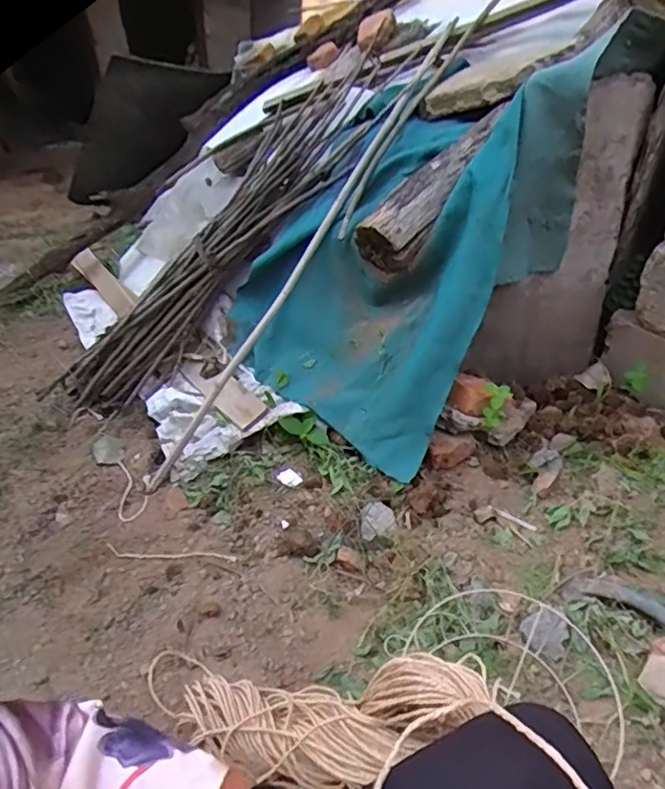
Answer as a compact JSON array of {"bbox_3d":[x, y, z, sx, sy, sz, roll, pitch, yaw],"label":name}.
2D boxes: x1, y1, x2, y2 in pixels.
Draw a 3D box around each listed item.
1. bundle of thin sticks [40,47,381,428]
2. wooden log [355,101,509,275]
[{"bbox_3d":[-0.309,-0.392,1.494,1.128,0.132,0.212,-49,45,1],"label":"bundle of thin sticks"},{"bbox_3d":[0.232,-0.458,1.243,0.425,0.122,0.115,-50,48,-3],"label":"wooden log"}]

